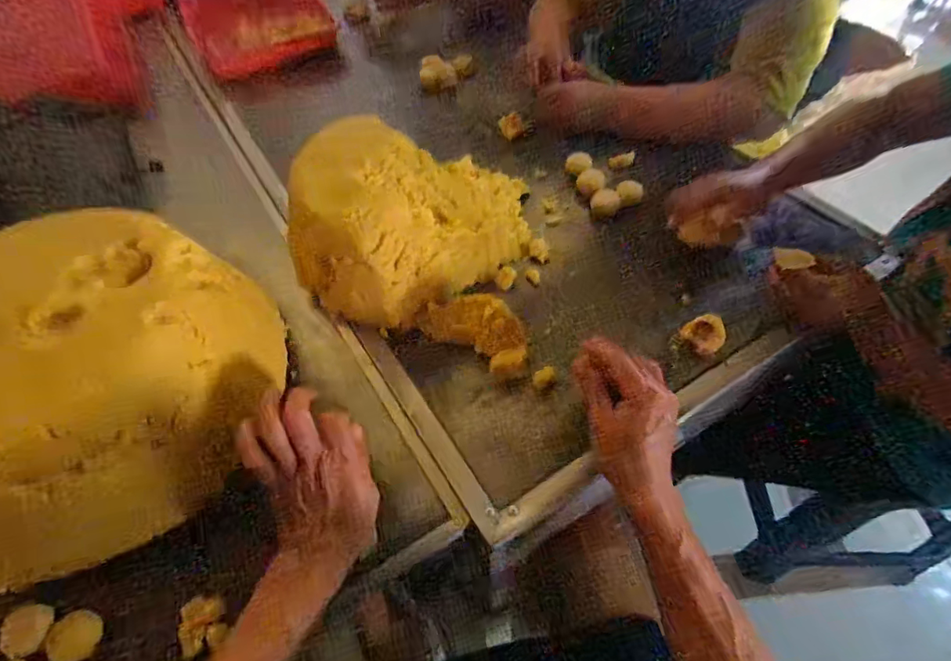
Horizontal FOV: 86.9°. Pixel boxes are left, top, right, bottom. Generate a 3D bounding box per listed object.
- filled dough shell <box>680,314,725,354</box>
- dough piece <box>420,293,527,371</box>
[{"bbox_3d":[0.243,0.002,0.531,0.031,0.029,0.039,-37,60,-22],"label":"filled dough shell"},{"bbox_3d":[0.002,-0.005,0.550,0.133,0.032,0.066,30,61,22],"label":"dough piece"}]

